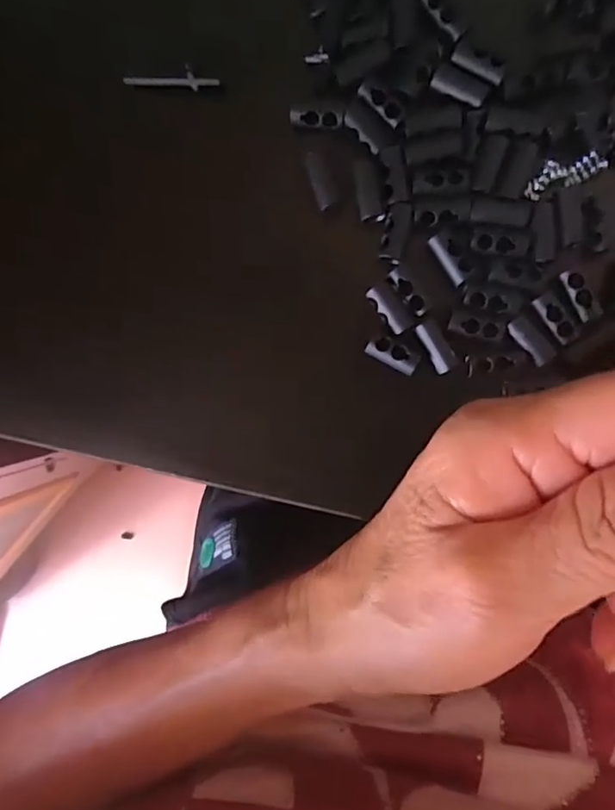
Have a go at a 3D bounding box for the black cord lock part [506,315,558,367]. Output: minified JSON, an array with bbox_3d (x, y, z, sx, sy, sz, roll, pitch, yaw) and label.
[{"bbox_3d":[0.073,-0.021,0.176,0.007,0.004,0.018,-40,89,7],"label":"black cord lock part"}]

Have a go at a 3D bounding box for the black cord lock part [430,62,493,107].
[{"bbox_3d":[0.049,-0.102,0.173,0.018,0.004,0.008,27,96,4],"label":"black cord lock part"}]

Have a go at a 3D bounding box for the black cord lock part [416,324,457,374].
[{"bbox_3d":[0.043,-0.019,0.179,0.007,0.004,0.018,-28,91,7],"label":"black cord lock part"}]

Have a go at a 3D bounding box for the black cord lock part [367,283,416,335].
[{"bbox_3d":[0.028,-0.032,0.179,0.009,0.004,0.018,-33,90,7],"label":"black cord lock part"}]

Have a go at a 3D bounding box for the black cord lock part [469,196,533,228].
[{"bbox_3d":[0.063,-0.063,0.176,0.019,0.004,0.009,6,95,6],"label":"black cord lock part"}]

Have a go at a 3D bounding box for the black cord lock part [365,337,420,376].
[{"bbox_3d":[0.028,-0.017,0.181,0.017,0.004,0.008,29,96,3],"label":"black cord lock part"}]

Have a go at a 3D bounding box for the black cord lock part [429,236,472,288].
[{"bbox_3d":[0.047,-0.048,0.177,0.008,0.004,0.018,-32,90,7],"label":"black cord lock part"}]

